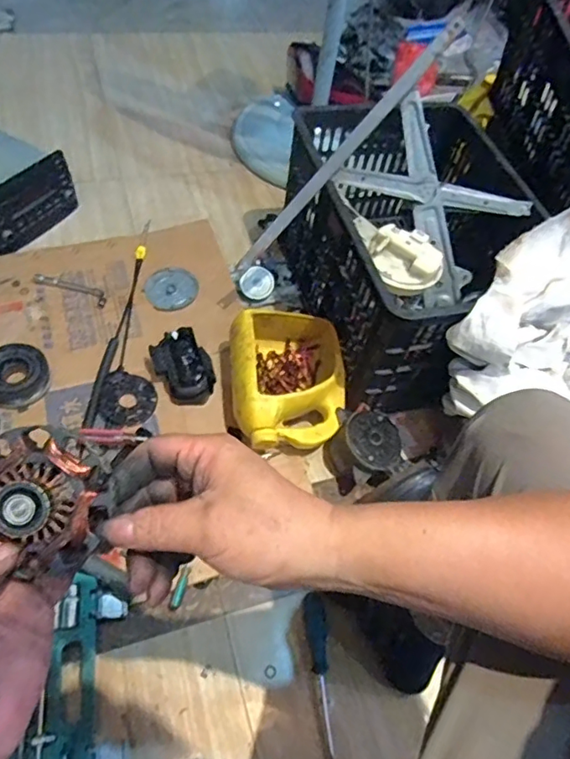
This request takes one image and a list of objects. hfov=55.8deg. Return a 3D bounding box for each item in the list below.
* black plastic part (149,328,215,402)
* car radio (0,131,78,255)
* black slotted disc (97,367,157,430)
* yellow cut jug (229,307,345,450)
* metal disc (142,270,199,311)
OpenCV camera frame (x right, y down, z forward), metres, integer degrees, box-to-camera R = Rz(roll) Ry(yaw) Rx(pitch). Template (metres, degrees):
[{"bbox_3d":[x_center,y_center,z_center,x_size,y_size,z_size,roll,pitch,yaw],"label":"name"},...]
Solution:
[{"bbox_3d":[-0.166,-0.018,0.889,0.081,0.068,0.118,-29,65,-21],"label":"black plastic part"},{"bbox_3d":[-0.552,-0.373,1.057,0.194,0.117,0.204,29,60,13],"label":"car radio"},{"bbox_3d":[-0.259,0.031,0.875,0.090,0.014,0.102,-33,64,-24],"label":"black slotted disc"},{"bbox_3d":[0.005,0.002,0.868,0.180,0.117,0.229,0,58,-5],"label":"yellow cut jug"},{"bbox_3d":[-0.217,-0.172,1.022,0.097,0.010,0.100,2,56,-3],"label":"metal disc"}]

